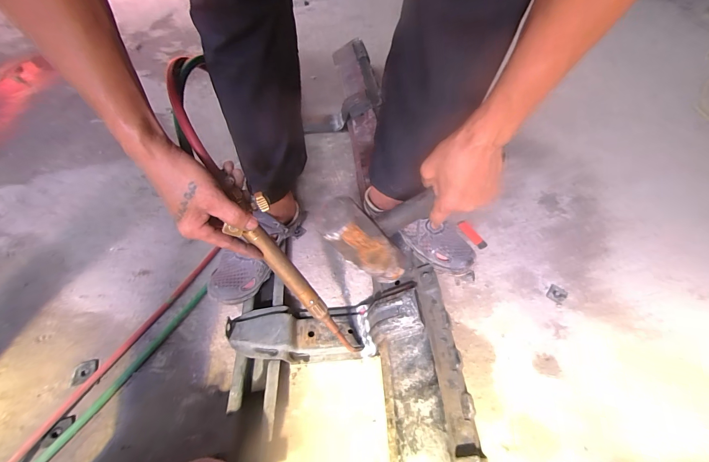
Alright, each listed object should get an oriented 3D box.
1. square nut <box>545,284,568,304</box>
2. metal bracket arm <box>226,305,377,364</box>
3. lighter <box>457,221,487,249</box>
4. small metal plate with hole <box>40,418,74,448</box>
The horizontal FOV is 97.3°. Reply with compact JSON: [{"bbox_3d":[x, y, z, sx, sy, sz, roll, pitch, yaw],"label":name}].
[{"bbox_3d":[0.415,0.130,0.641,0.034,0.004,0.038,33,59,21],"label":"square nut"},{"bbox_3d":[-0.093,0.177,0.552,0.239,0.047,0.093,5,52,-15],"label":"metal bracket arm"},{"bbox_3d":[0.272,0.010,0.727,0.026,0.012,0.081,-23,57,-18],"label":"lighter"},{"bbox_3d":[-0.444,0.300,0.466,0.015,0.007,0.042,18,43,12],"label":"small metal plate with hole"}]

